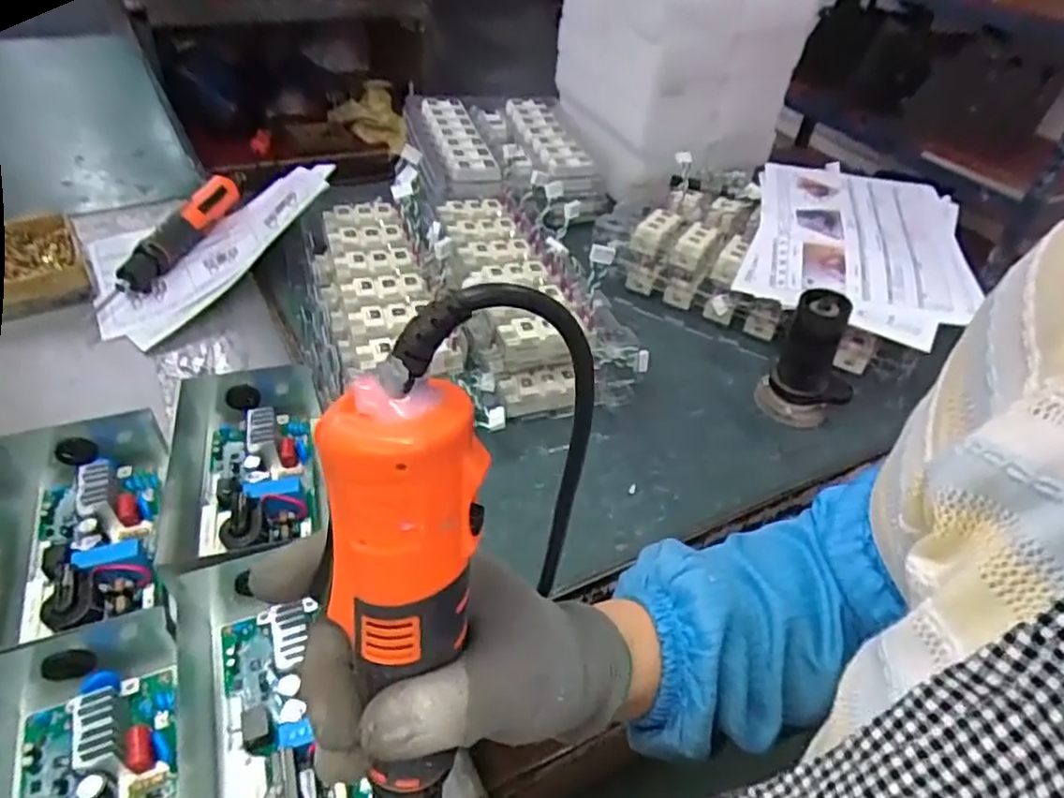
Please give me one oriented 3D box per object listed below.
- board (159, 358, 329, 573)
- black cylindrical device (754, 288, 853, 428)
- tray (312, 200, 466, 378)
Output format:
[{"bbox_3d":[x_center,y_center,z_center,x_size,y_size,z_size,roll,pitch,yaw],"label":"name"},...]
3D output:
[{"bbox_3d":[-0.236,0.066,0.562,0.121,0.076,0.217,-8,44,-16],"label":"board"},{"bbox_3d":[0.291,-0.042,0.698,0.084,0.128,0.064,23,42,20],"label":"black cylindrical device"},{"bbox_3d":[-0.173,-0.124,0.761,0.106,0.053,0.350,-10,44,-18],"label":"tray"}]

